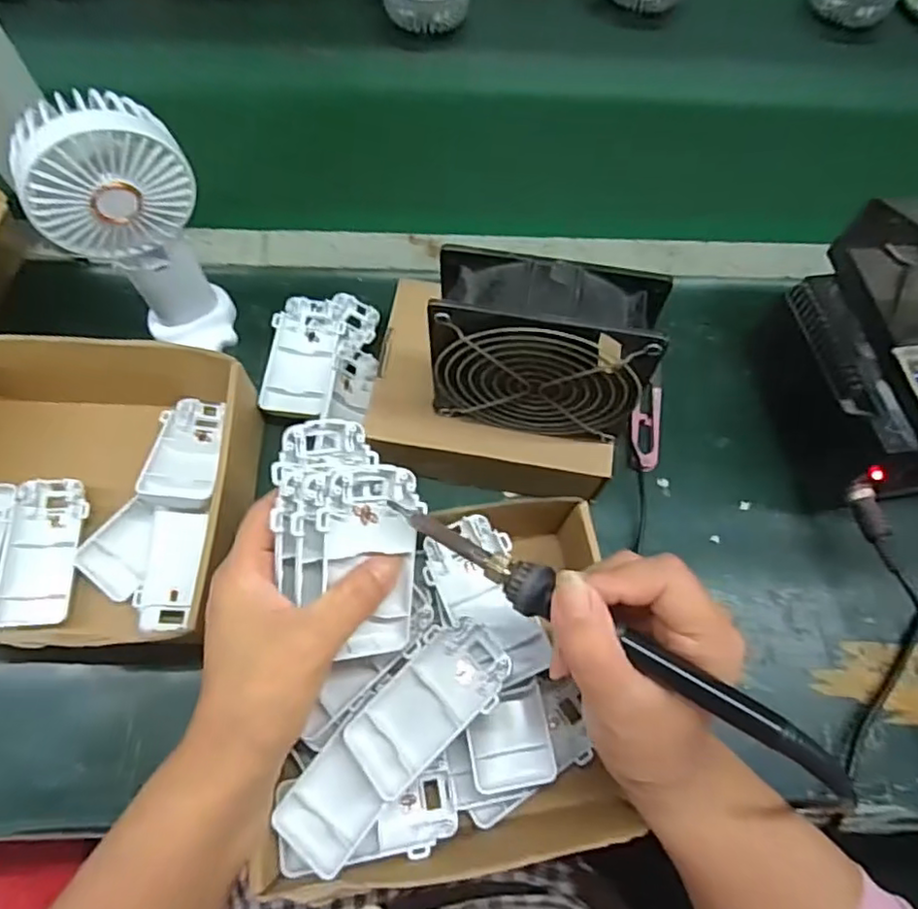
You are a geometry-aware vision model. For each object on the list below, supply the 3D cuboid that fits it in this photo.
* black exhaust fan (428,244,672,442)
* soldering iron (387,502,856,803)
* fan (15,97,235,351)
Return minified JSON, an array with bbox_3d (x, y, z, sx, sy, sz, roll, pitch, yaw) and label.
[{"bbox_3d":[0.045,-0.058,0.362,0.117,0.114,0.044,10,67,2],"label":"black exhaust fan"},{"bbox_3d":[0.058,0.073,0.259,0.206,0.015,0.017,28,69,18],"label":"soldering iron"},{"bbox_3d":[-0.198,-0.130,0.402,0.086,0.185,0.049,-30,72,-14],"label":"fan"}]

